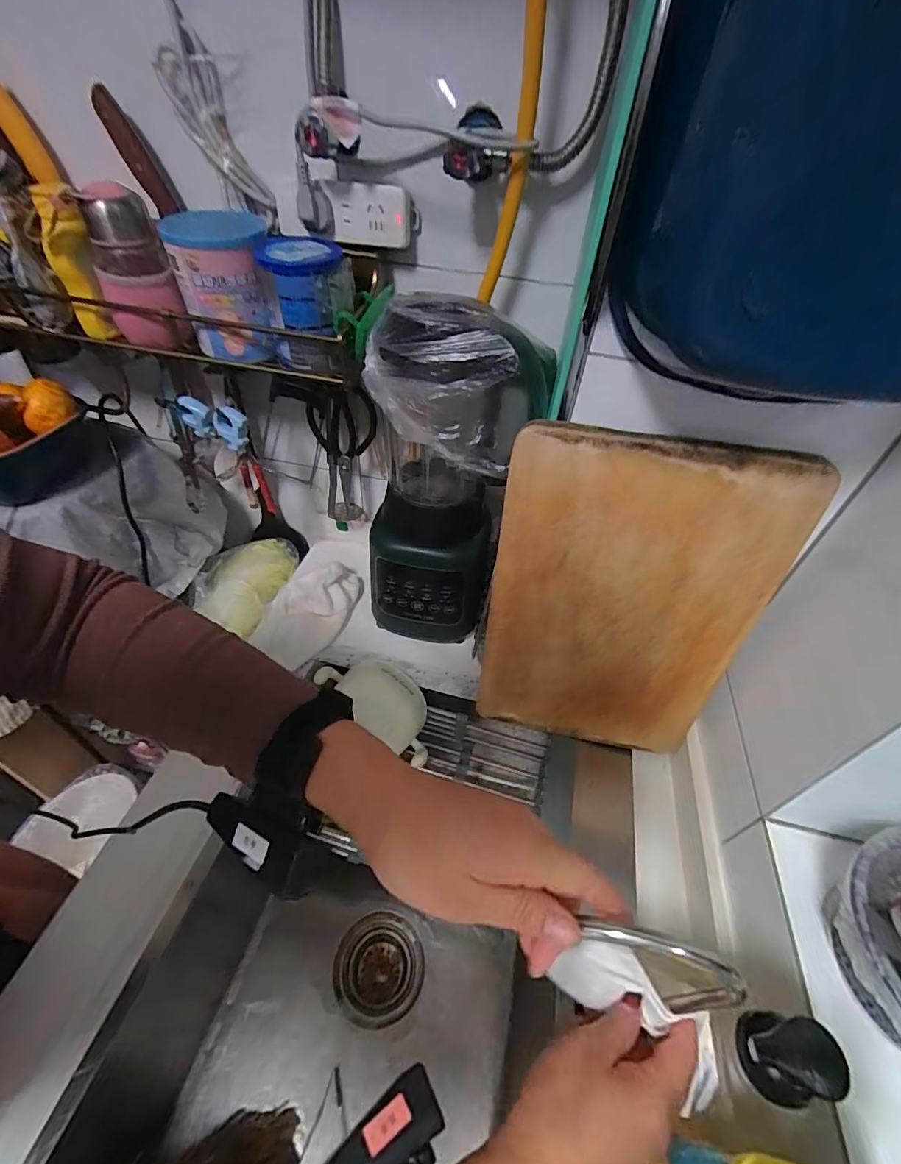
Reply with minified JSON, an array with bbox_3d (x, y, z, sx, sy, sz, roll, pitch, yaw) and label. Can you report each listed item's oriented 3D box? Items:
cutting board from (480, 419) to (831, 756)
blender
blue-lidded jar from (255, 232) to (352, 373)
[{"bbox_3d":[0.164,0.040,0.477,0.246,0.370,0.017,11,37,8],"label":"cutting board"},{"bbox_3d":[-0.027,-0.107,0.575,0.156,0.408,0.181,-4,45,-10],"label":"blender"},{"bbox_3d":[-0.150,-0.294,0.501,0.087,0.111,0.087,3,44,-3],"label":"blue-lidded jar"}]

